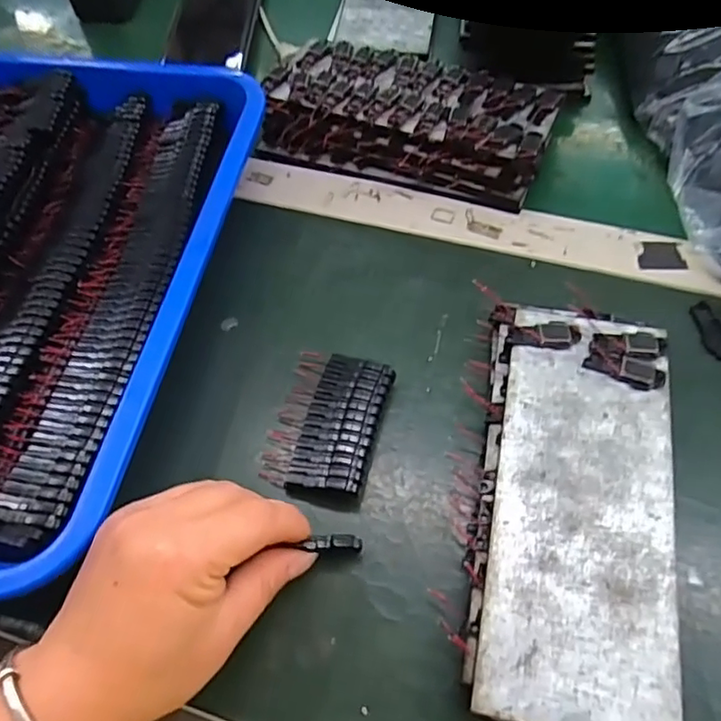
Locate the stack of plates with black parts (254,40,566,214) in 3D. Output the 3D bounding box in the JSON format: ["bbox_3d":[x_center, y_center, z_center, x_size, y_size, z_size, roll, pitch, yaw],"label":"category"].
[{"bbox_3d":[0.032,-0.170,0.429,0.195,0.038,0.094,19,62,14],"label":"stack of plates with black parts"}]

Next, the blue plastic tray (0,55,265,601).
[{"bbox_3d":[-0.217,-0.057,0.367,0.267,0.050,0.363,8,60,7],"label":"blue plastic tray"}]

